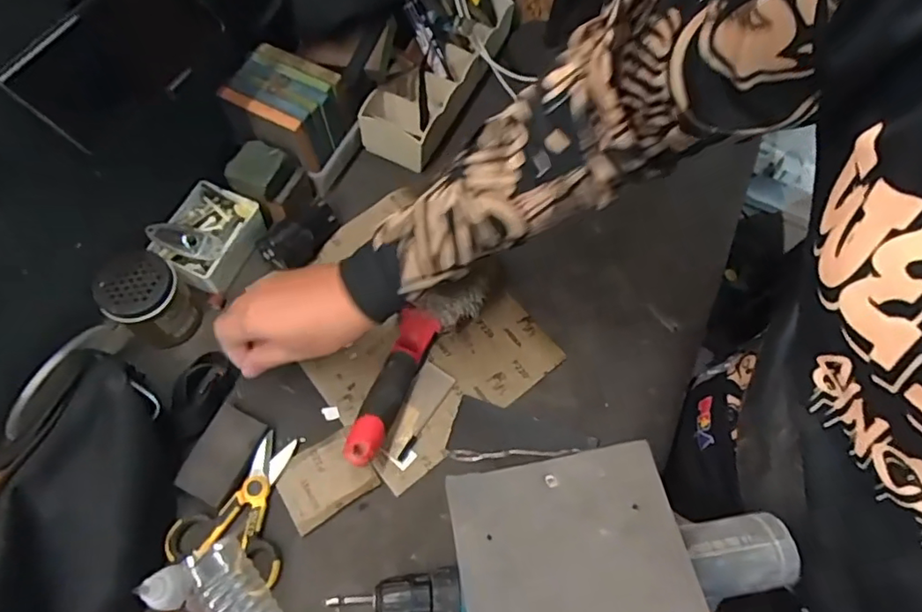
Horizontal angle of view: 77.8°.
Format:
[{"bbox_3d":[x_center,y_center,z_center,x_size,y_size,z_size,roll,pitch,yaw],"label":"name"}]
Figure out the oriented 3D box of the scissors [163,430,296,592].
[{"bbox_3d":[-0.196,0.181,0.527,0.102,0.024,0.127,20,64,6],"label":"scissors"}]

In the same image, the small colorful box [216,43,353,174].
[{"bbox_3d":[-0.189,-0.212,0.626,0.104,0.089,0.092,24,65,8],"label":"small colorful box"}]

